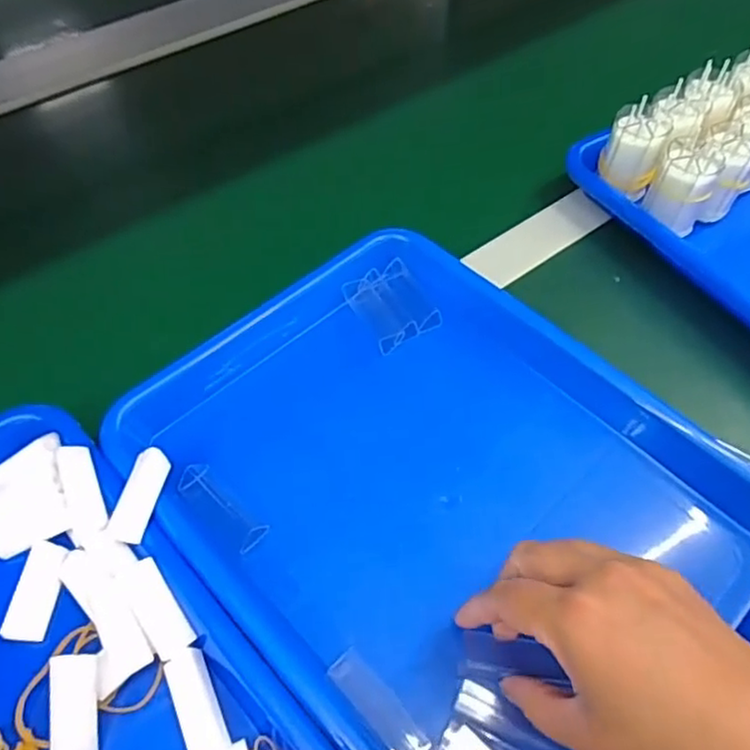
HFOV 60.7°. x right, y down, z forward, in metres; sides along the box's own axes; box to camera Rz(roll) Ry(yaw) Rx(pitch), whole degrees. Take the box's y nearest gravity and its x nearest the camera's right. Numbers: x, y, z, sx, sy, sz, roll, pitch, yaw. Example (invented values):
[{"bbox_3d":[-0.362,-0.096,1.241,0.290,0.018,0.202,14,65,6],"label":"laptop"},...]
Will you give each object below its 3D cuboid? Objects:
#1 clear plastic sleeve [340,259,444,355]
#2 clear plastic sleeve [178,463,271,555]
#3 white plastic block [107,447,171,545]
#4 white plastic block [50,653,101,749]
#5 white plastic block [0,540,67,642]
[{"bbox_3d":[0.011,-0.045,0.432,0.045,0.016,0.057,-23,58,-16],"label":"clear plastic sleeve"},{"bbox_3d":[-0.084,0.071,0.348,0.056,0.012,0.019,38,62,23],"label":"clear plastic sleeve"},{"bbox_3d":[-0.119,0.062,0.329,0.016,0.011,0.047,14,72,8],"label":"white plastic block"},{"bbox_3d":[-0.134,0.149,0.285,0.020,0.008,0.047,-4,78,-4],"label":"white plastic block"},{"bbox_3d":[-0.168,0.108,0.320,0.016,0.015,0.046,4,55,2],"label":"white plastic block"}]

